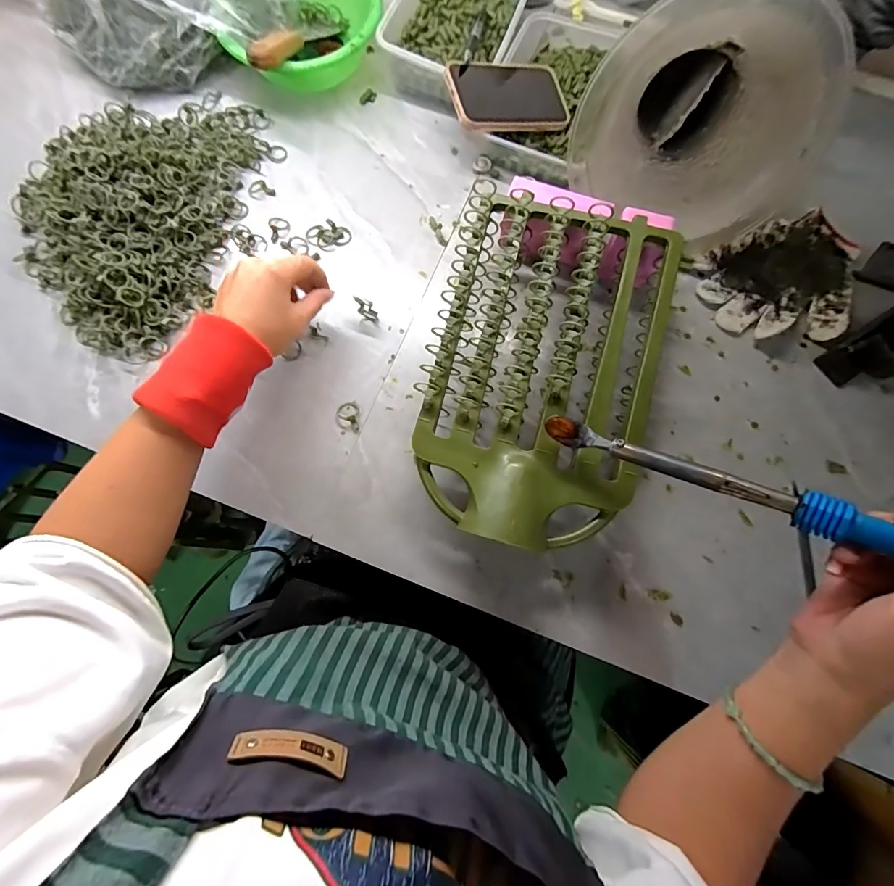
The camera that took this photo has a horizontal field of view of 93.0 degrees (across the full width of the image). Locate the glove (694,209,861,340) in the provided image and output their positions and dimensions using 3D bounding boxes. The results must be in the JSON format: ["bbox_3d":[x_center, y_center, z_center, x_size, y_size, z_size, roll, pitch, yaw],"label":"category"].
[{"bbox_3d":[0.394,-0.183,0.487,0.197,0.018,0.144,-27,77,-8],"label":"glove"}]

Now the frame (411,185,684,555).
[{"bbox_3d":[0.090,-0.072,0.394,0.206,0.043,0.333,13,75,2],"label":"frame"}]

